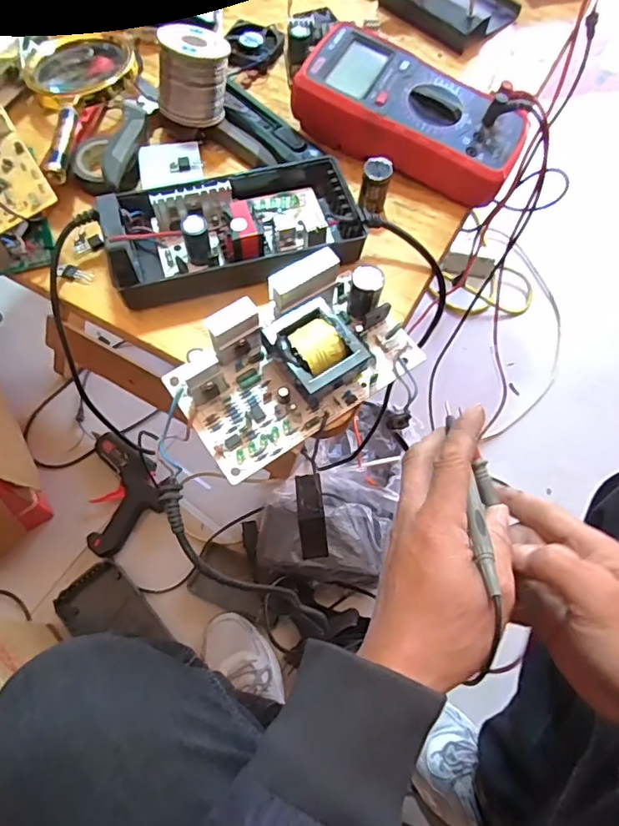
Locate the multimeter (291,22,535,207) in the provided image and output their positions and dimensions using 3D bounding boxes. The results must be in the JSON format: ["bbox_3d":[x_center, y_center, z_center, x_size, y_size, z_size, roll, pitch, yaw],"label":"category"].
[{"bbox_3d":[0.082,-0.239,0.424,0.181,0.047,0.090,25,68,8],"label":"multimeter"}]

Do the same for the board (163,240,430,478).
[{"bbox_3d":[-0.009,-0.037,0.337,0.156,0.050,0.089,-34,72,-16],"label":"board"}]

